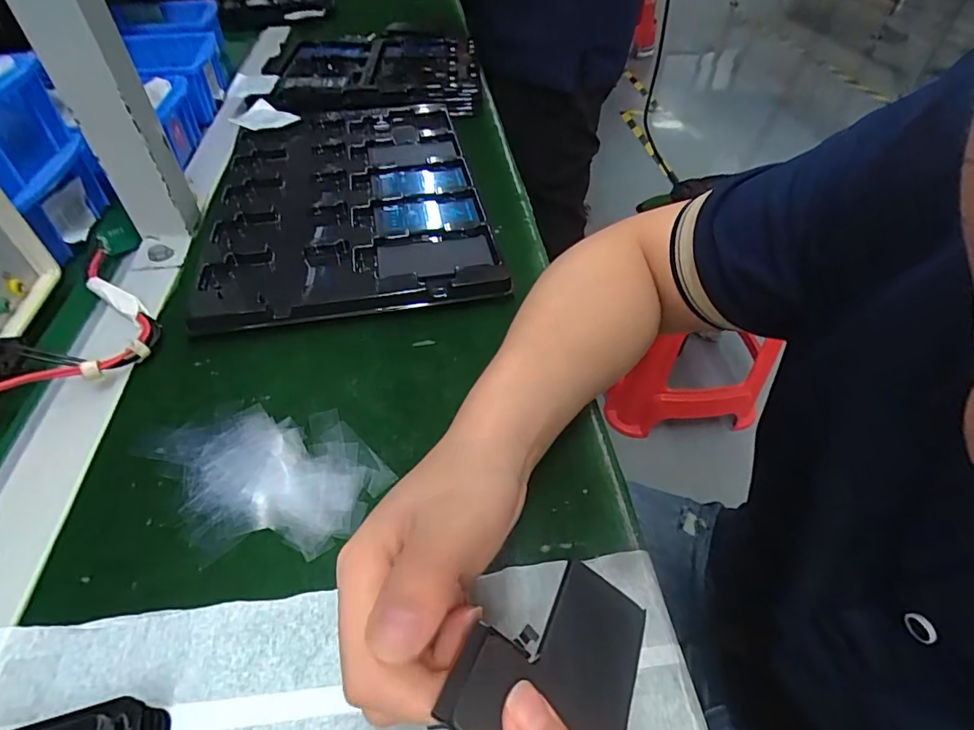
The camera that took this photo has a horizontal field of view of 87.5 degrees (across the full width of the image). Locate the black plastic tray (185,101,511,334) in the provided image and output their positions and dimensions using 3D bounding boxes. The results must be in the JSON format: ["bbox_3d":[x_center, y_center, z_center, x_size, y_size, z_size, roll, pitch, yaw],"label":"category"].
[{"bbox_3d":[-0.125,-0.153,0.462,0.224,0.022,0.315,-8,49,-8],"label":"black plastic tray"}]

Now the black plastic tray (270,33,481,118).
[{"bbox_3d":[-0.133,-0.379,0.646,0.240,0.016,0.261,-2,49,-2],"label":"black plastic tray"}]

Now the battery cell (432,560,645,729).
[{"bbox_3d":[0.025,0.100,0.175,0.059,0.004,0.076,36,40,4],"label":"battery cell"}]

